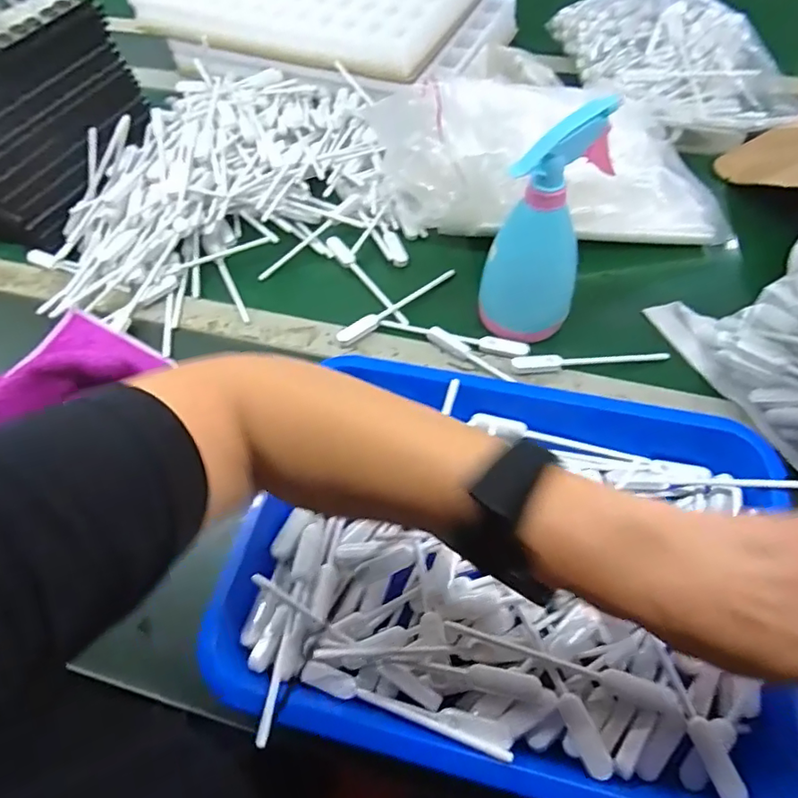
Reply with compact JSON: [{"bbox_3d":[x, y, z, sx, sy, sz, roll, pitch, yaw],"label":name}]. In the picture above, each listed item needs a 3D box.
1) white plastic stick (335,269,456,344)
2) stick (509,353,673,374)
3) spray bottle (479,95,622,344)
[{"bbox_3d":[-0.001,-0.095,0.554,0.144,0.011,0.015,-35,62,-17],"label":"white plastic stick"},{"bbox_3d":[0.176,-0.035,0.506,0.144,0.015,0.016,-7,58,0],"label":"stick"},{"bbox_3d":[0.116,-0.136,0.465,0.087,0.191,0.069,8,59,9],"label":"spray bottle"}]

